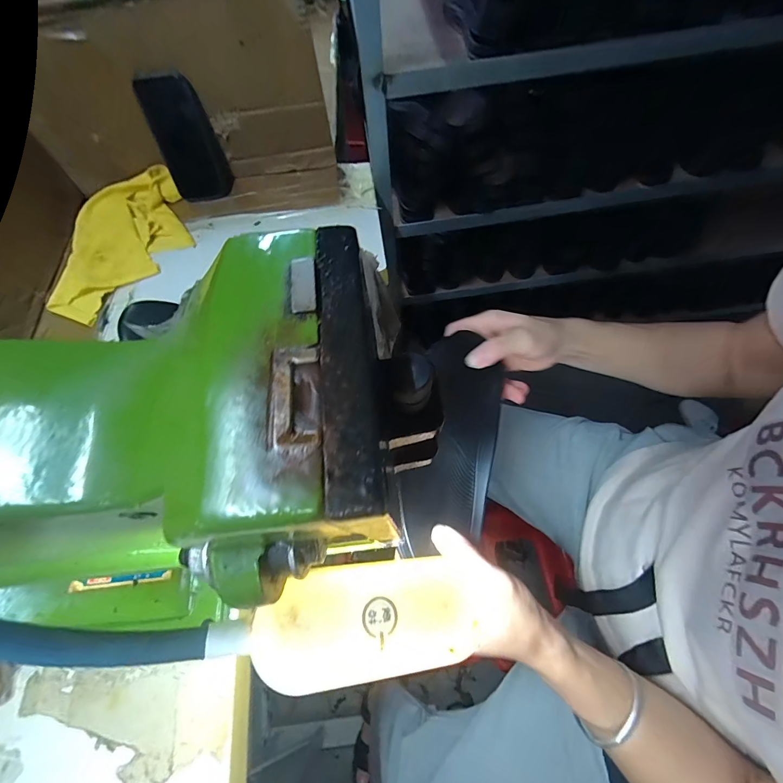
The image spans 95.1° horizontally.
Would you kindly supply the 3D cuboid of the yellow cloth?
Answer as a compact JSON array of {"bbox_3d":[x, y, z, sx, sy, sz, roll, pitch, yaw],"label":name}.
[{"bbox_3d":[-0.451,-0.253,0.594,0.210,0.034,0.253,-22,65,-7],"label":"yellow cloth"}]

